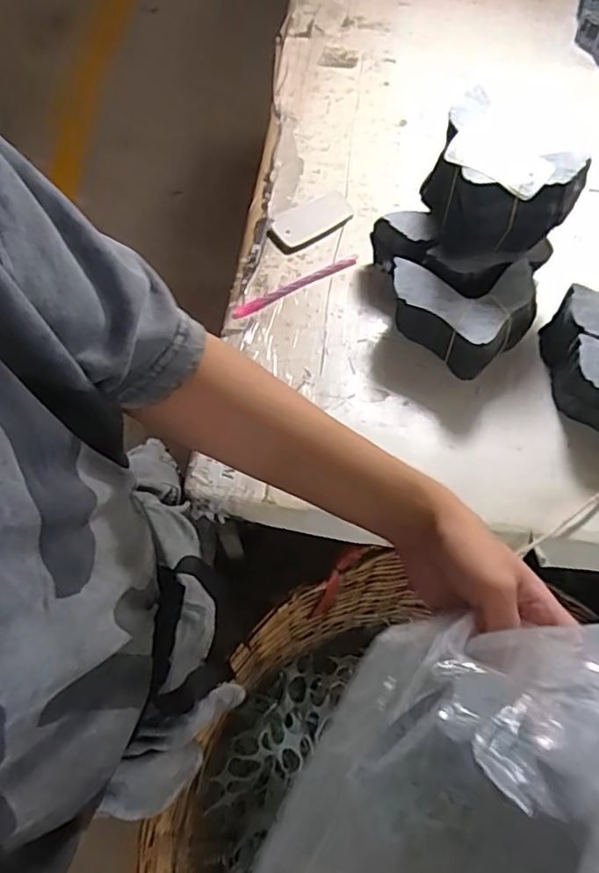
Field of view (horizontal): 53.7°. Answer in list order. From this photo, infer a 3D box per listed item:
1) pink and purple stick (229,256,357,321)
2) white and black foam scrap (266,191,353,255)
[{"bbox_3d":[-0.004,-0.195,0.767,0.181,0.004,0.018,-25,67,-11],"label":"pink and purple stick"},{"bbox_3d":[0.015,-0.295,0.810,0.118,0.015,0.069,-30,68,-13],"label":"white and black foam scrap"}]

